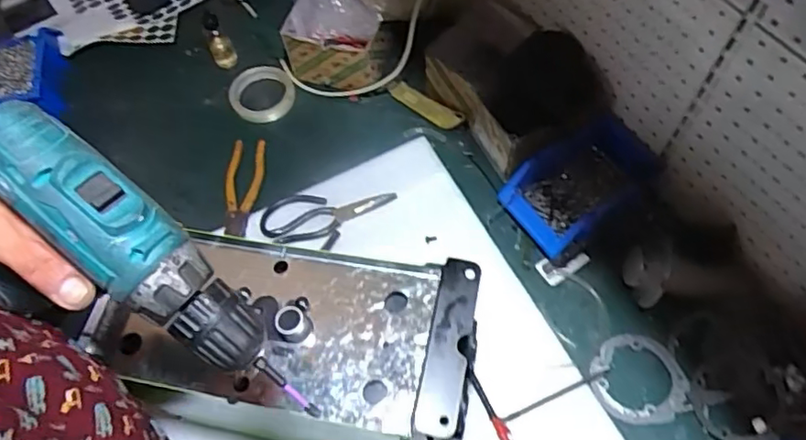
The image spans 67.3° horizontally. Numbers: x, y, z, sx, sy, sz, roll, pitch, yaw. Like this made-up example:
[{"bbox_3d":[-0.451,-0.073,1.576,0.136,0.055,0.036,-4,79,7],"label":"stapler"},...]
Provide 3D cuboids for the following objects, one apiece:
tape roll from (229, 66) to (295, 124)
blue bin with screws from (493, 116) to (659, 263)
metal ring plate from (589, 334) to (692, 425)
[{"bbox_3d":[-0.212,-0.189,0.912,0.095,0.025,0.091,-1,62,2],"label":"tape roll"},{"bbox_3d":[0.235,-0.045,0.818,0.189,0.074,0.127,-34,65,-14],"label":"blue bin with screws"},{"bbox_3d":[0.282,0.190,0.728,0.109,0.012,0.107,-1,62,2],"label":"metal ring plate"}]

